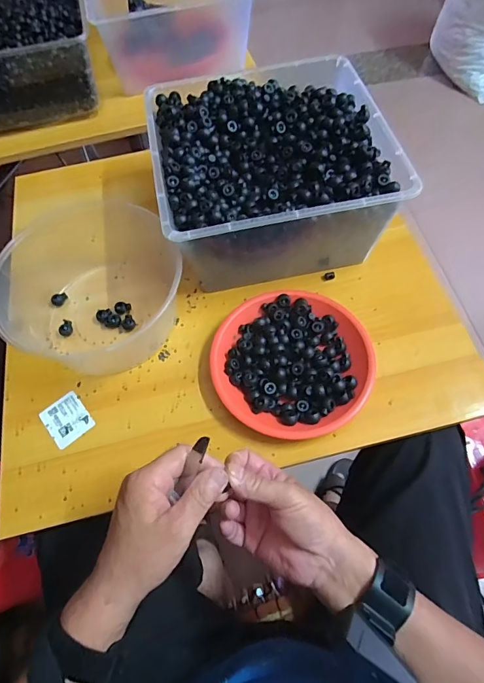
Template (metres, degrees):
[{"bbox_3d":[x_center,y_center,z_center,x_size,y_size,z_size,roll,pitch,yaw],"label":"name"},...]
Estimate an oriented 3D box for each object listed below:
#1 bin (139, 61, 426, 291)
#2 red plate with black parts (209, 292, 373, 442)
[{"bbox_3d":[0.036,-0.237,0.582,0.295,0.140,0.290,-11,62,-3],"label":"bin"},{"bbox_3d":[0.061,0.022,0.514,0.189,0.033,0.196,-1,62,2],"label":"red plate with black parts"}]

